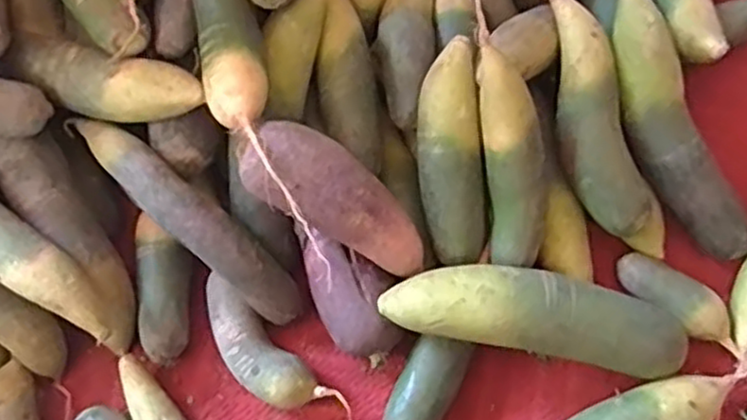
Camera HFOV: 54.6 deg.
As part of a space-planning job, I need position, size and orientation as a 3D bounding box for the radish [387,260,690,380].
[{"bbox_3d":[0.147,0.093,0.642,0.267,0.070,0.070,9,72,3],"label":"radish"}]

